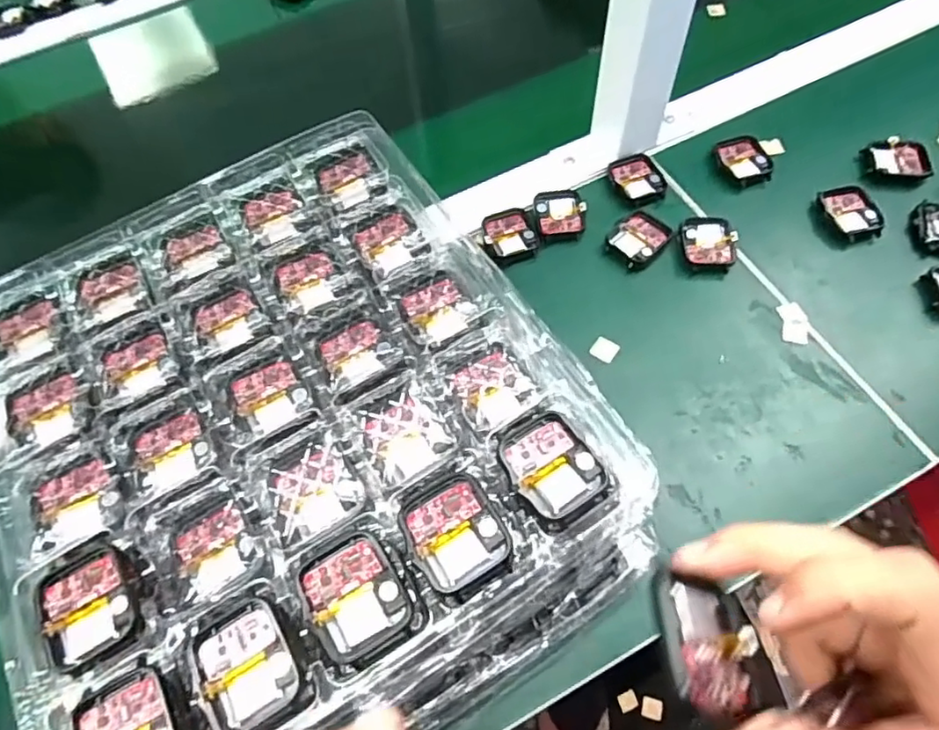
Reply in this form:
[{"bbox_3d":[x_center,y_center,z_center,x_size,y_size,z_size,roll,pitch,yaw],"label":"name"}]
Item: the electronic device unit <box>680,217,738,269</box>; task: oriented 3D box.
[{"bbox_3d":[0.178,-0.091,0.439,0.037,0.011,0.042,-2,63,2],"label":"electronic device unit"}]

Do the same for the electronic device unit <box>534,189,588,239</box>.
[{"bbox_3d":[0.071,-0.118,0.459,0.038,0.007,0.045,-5,63,1],"label":"electronic device unit"}]

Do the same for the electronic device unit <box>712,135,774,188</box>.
[{"bbox_3d":[0.221,-0.164,0.475,0.037,0.010,0.046,-20,64,-7],"label":"electronic device unit"}]

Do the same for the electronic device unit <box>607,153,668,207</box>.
[{"bbox_3d":[0.133,-0.146,0.468,0.039,0.007,0.048,-17,63,-5],"label":"electronic device unit"}]

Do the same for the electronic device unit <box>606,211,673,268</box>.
[{"bbox_3d":[0.127,-0.096,0.447,0.047,0.007,0.038,-42,68,-16],"label":"electronic device unit"}]

